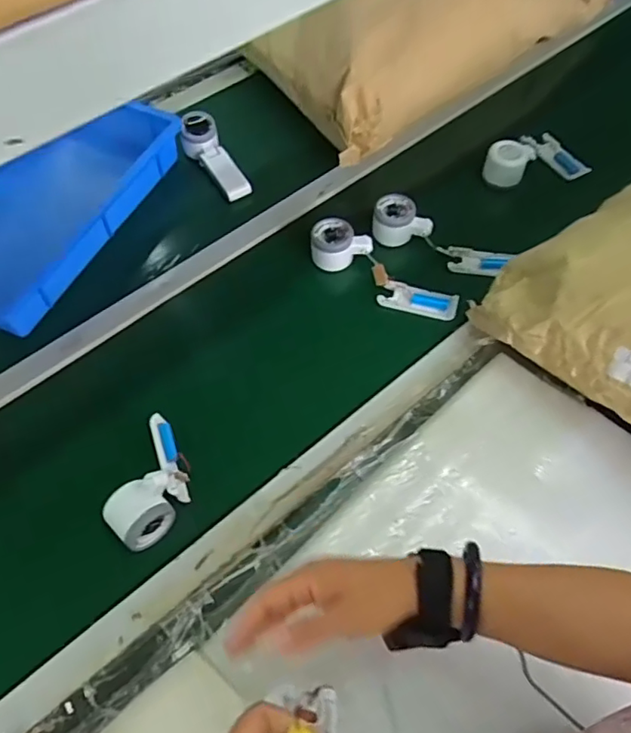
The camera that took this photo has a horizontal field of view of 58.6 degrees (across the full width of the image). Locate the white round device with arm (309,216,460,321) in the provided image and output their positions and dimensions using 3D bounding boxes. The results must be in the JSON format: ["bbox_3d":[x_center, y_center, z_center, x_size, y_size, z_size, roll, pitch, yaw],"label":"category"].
[{"bbox_3d":[0.092,-0.135,0.775,0.225,0.040,0.065,31,66,18],"label":"white round device with arm"}]

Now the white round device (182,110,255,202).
[{"bbox_3d":[-0.160,-0.332,0.905,0.057,0.046,0.167,-30,78,-15],"label":"white round device"}]

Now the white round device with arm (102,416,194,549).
[{"bbox_3d":[-0.179,0.125,0.624,0.064,0.056,0.145,12,61,9],"label":"white round device with arm"}]

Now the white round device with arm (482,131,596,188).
[{"bbox_3d":[0.338,-0.319,0.884,0.147,0.051,0.120,-16,60,-24],"label":"white round device with arm"}]

